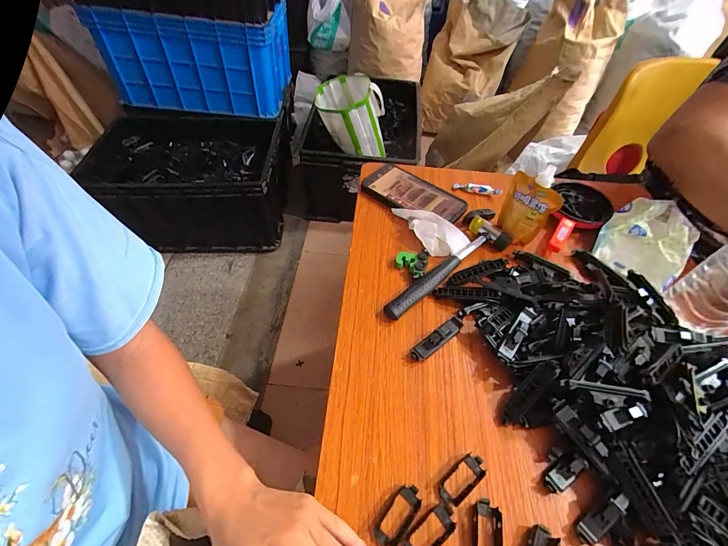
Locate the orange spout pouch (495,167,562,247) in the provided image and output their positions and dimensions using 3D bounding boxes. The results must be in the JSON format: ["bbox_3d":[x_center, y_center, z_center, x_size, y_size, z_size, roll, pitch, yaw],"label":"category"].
[{"bbox_3d":[0.217,-0.096,0.459,0.029,0.104,0.073,-20,56,-18],"label":"orange spout pouch"}]

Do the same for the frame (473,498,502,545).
[{"bbox_3d":[0.105,0.223,0.288,0.023,0.006,0.051,12,53,6],"label":"frame"}]

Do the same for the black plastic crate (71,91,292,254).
[{"bbox_3d":[-0.621,-0.343,1.291,0.632,0.281,0.451,3,52,-1],"label":"black plastic crate"}]

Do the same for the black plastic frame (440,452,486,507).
[{"bbox_3d":[0.091,0.190,0.312,0.052,0.006,0.022,-31,60,-24],"label":"black plastic frame"}]

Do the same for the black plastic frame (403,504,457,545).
[{"bbox_3d":[0.056,0.219,0.287,0.051,0.007,0.022,-30,60,-24],"label":"black plastic frame"}]

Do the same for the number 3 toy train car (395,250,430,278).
[{"bbox_3d":[0.063,-0.014,0.453,0.041,0.017,0.041,17,53,10],"label":"number 3 toy train car"}]

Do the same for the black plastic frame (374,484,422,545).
[{"bbox_3d":[0.030,0.210,0.294,0.022,0.005,0.051,34,58,21],"label":"black plastic frame"}]

